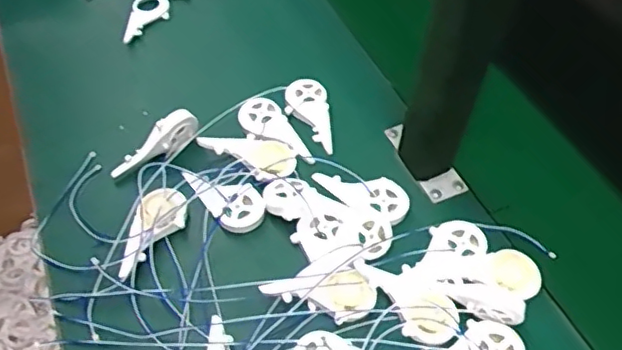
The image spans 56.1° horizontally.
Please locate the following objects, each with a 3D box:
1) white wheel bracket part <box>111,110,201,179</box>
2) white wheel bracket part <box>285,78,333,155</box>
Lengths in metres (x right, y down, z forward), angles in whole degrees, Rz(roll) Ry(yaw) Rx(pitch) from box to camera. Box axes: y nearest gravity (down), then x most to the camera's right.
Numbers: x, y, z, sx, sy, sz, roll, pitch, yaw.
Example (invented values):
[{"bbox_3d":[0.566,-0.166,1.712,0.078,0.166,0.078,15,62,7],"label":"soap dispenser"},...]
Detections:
[{"bbox_3d":[-0.151,-0.027,0.564,0.092,0.037,0.013,-36,59,-2],"label":"white wheel bracket part"},{"bbox_3d":[0.002,-0.062,0.615,0.044,0.009,0.090,-20,73,-15],"label":"white wheel bracket part"}]

